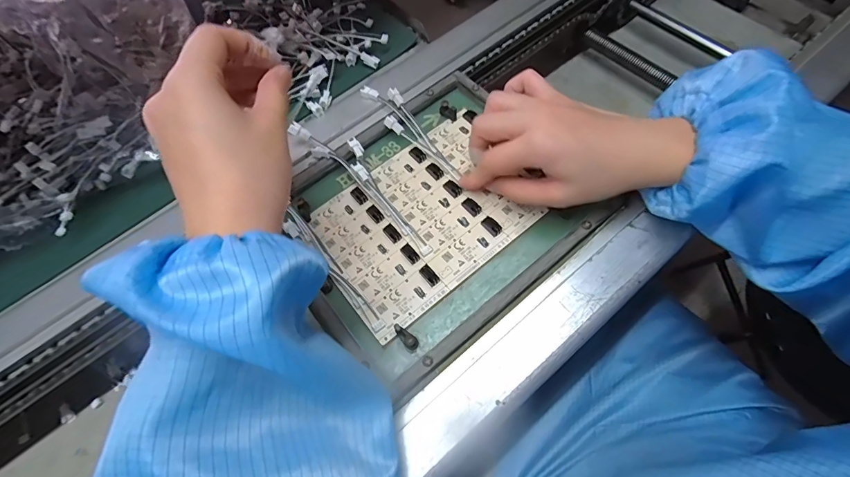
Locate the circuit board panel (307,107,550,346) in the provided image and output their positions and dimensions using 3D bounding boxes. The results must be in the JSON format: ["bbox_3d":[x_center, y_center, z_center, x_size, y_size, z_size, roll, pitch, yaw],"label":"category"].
[{"bbox_3d":[-0.001,-0.020,0.326,0.177,0.008,0.127,-38,69,-13],"label":"circuit board panel"}]

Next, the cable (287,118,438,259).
[{"bbox_3d":[-0.049,-0.049,0.335,0.033,0.019,0.163,-41,78,-19],"label":"cable"}]

